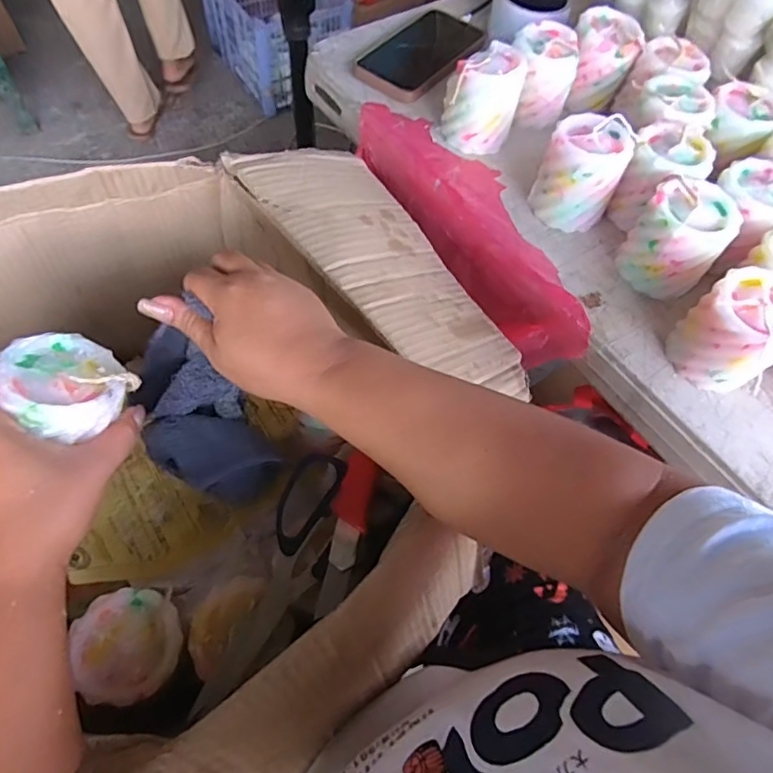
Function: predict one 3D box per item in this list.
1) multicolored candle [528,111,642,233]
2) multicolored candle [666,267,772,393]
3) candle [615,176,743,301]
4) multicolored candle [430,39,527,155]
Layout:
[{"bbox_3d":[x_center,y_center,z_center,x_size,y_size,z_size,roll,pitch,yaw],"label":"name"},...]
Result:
[{"bbox_3d":[0.172,-0.188,0.477,0.068,0.072,0.066,31,63,12],"label":"multicolored candle"},{"bbox_3d":[0.260,-0.041,0.409,0.067,0.074,0.072,-37,70,-21],"label":"multicolored candle"},{"bbox_3d":[0.236,-0.120,0.446,0.068,0.073,0.065,36,64,15],"label":"candle"},{"bbox_3d":[0.089,-0.275,0.518,0.072,0.074,0.058,11,61,2],"label":"multicolored candle"}]

